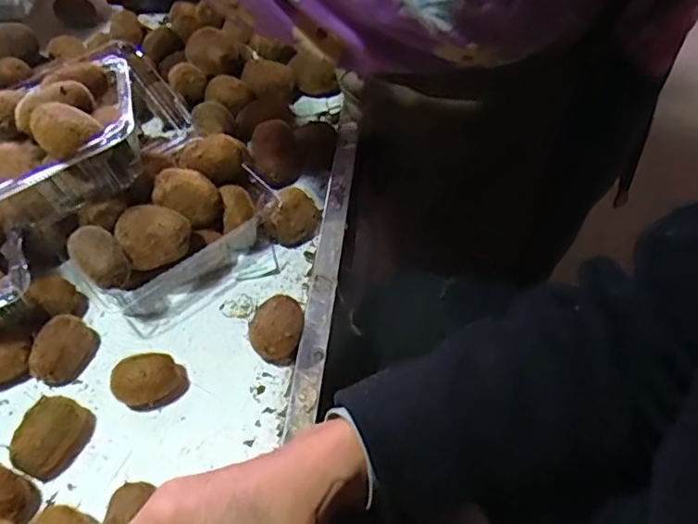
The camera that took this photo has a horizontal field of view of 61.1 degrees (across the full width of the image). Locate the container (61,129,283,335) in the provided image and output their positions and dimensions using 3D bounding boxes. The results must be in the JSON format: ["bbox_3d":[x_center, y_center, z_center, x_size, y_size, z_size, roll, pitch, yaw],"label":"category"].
[{"bbox_3d":[-0.158,-0.038,0.510,0.171,0.089,0.114,-36,59,-24],"label":"container"}]

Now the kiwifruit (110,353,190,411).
[{"bbox_3d":[-0.149,0.088,0.443,0.050,0.031,0.035,-17,53,-12],"label":"kiwifruit"}]

